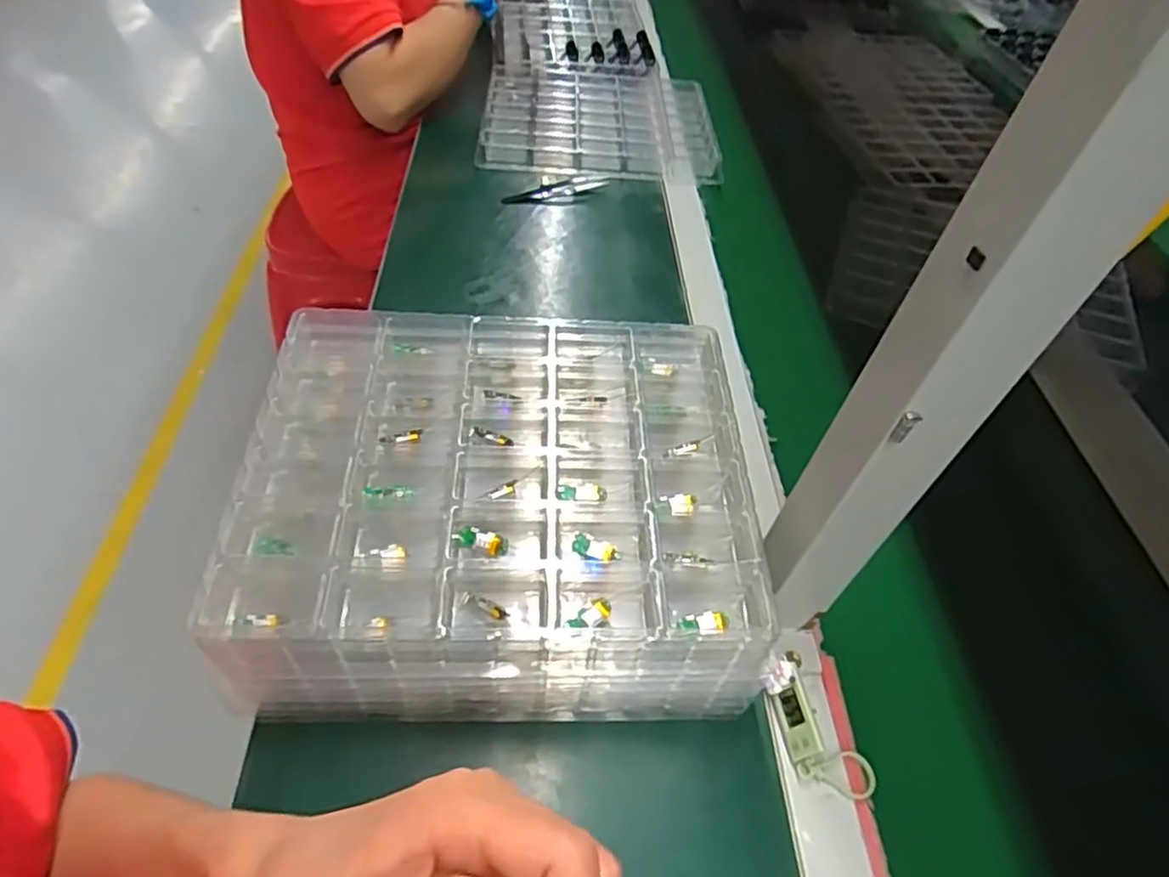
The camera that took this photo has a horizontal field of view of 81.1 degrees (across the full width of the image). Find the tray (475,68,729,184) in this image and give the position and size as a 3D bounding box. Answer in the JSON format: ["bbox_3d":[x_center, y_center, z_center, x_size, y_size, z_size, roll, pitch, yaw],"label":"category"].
[{"bbox_3d":[0.017,-0.423,0.887,0.290,0.020,0.256,2,50,-5],"label":"tray"}]

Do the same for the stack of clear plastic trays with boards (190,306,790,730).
[{"bbox_3d":[-0.053,0.038,0.435,0.293,0.084,0.252,1,50,-6],"label":"stack of clear plastic trays with boards"}]

